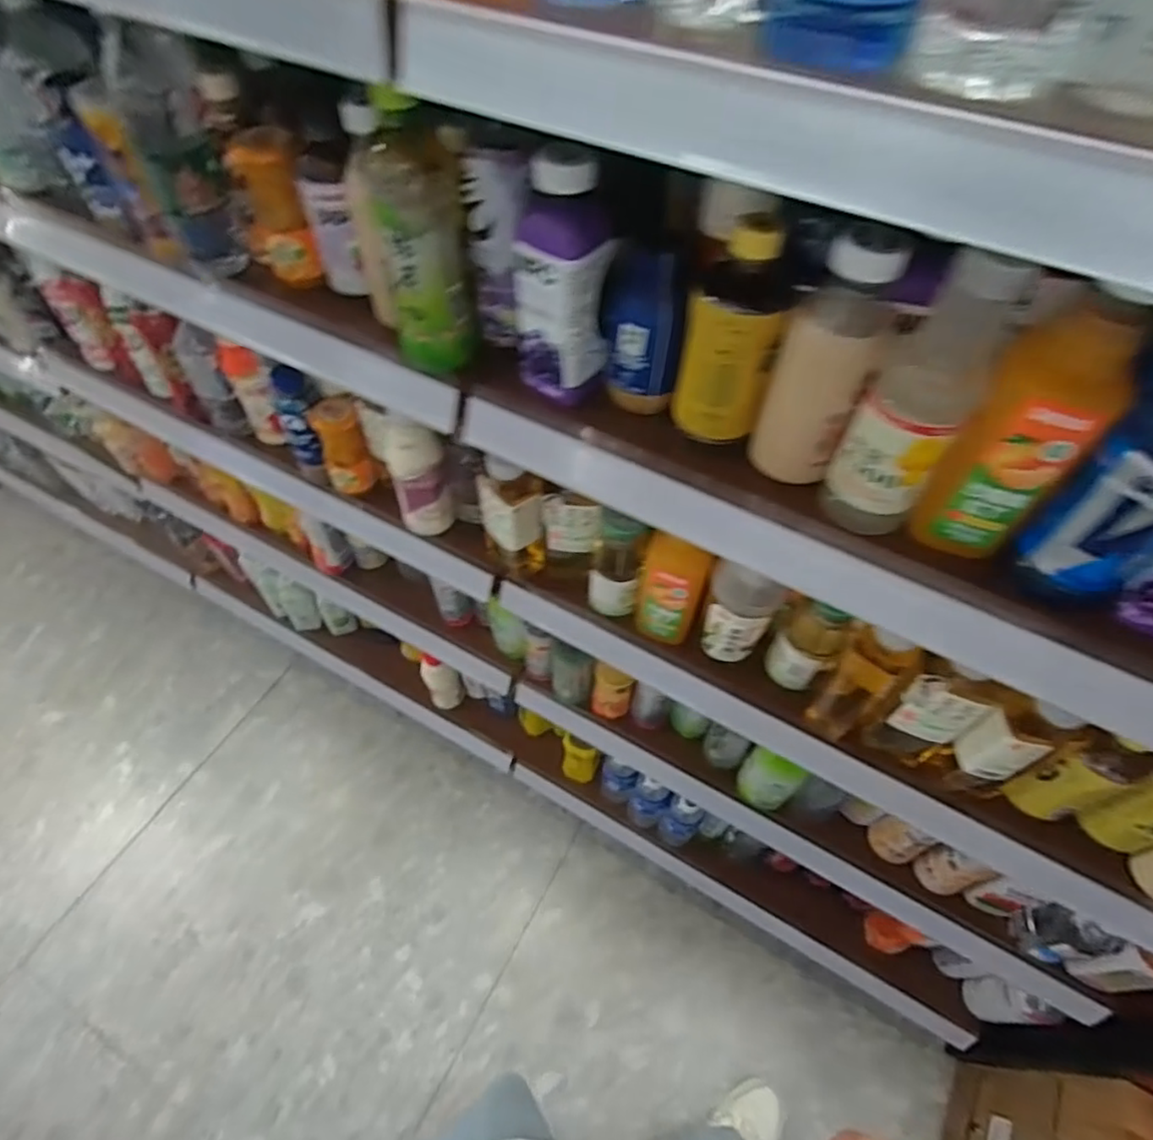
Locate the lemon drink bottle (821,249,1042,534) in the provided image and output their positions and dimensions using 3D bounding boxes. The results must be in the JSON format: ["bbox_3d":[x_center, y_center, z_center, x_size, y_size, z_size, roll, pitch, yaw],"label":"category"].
[{"bbox_3d":[0.214,-0.098,0.414,0.063,0.198,0.053,29,60,18],"label":"lemon drink bottle"}]

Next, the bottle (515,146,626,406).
[{"bbox_3d":[-0.009,-0.215,0.493,0.061,0.172,0.055,36,62,22],"label":"bottle"}]

